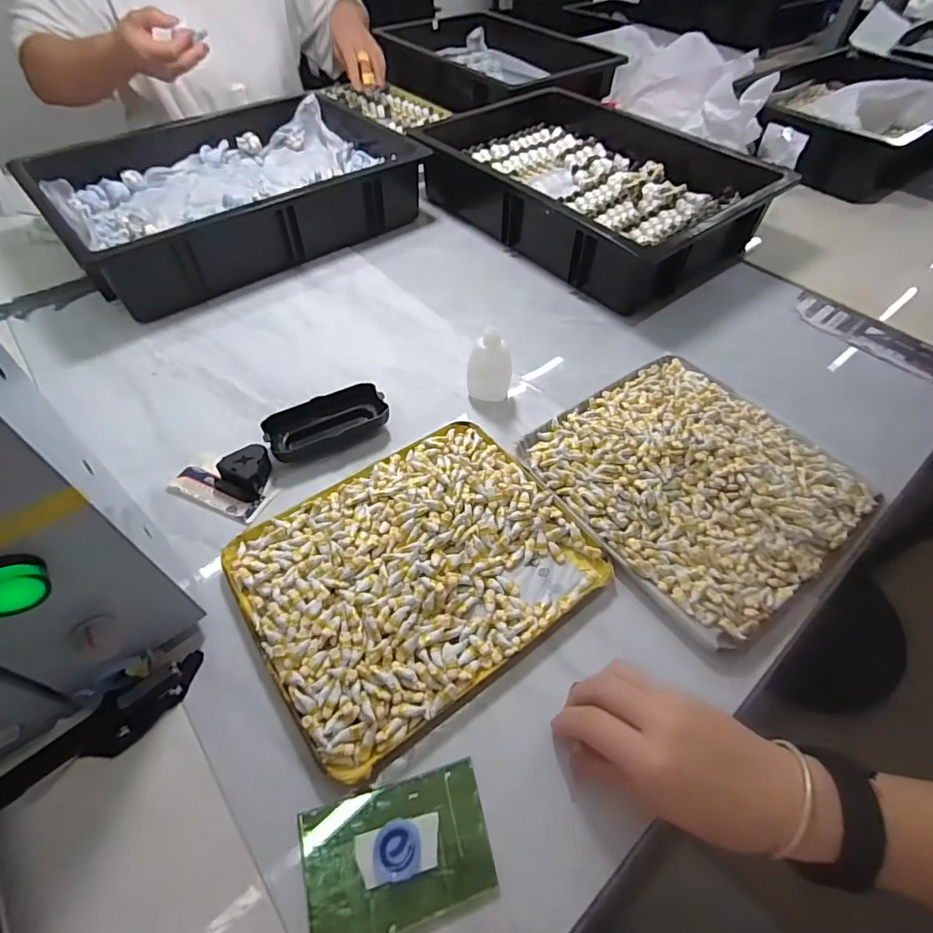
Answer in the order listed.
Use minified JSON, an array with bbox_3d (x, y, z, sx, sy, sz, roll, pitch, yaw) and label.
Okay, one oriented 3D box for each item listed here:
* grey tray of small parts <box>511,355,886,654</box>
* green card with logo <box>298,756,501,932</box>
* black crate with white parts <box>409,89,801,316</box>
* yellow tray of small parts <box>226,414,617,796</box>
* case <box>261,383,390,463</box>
[{"bbox_3d":[0.199,0.004,0.428,0.226,0.027,0.235,-29,59,-21],"label":"grey tray of small parts"},{"bbox_3d":[-0.038,0.218,0.273,0.101,0.007,0.070,-14,57,-11],"label":"green card with logo"},{"bbox_3d":[0.171,-0.412,0.704,0.319,0.094,0.454,-34,60,-24],"label":"black crate with white parts"},{"bbox_3d":[-0.038,0.069,0.372,0.242,0.021,0.197,-32,59,-20],"label":"yellow tray of small parts"},{"bbox_3d":[-0.133,-0.044,0.466,0.111,0.024,0.042,-20,56,-16],"label":"case"}]

